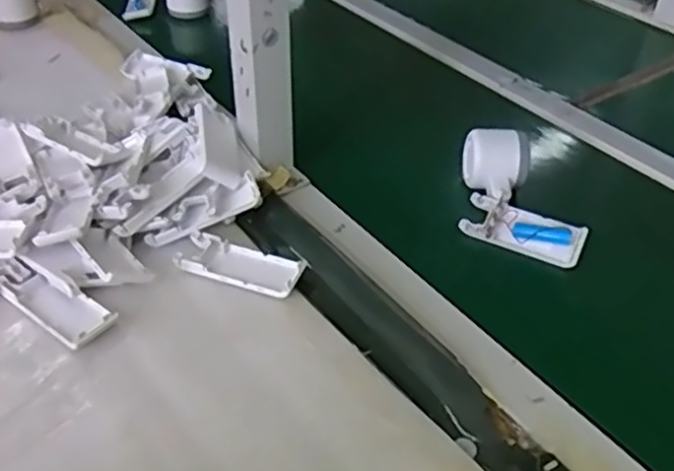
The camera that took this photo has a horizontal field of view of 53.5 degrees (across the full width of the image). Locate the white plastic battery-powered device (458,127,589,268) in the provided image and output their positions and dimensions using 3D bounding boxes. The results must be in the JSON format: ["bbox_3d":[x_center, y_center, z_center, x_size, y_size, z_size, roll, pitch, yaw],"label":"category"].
[{"bbox_3d":[0.156,-0.036,0.616,0.091,0.062,0.152,-12,43,-15],"label":"white plastic battery-powered device"}]

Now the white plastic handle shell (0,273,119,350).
[{"bbox_3d":[-0.216,0.054,0.514,0.100,0.019,0.040,27,47,26],"label":"white plastic handle shell"}]

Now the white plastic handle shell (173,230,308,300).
[{"bbox_3d":[-0.079,0.025,0.553,0.103,0.015,0.042,15,42,15],"label":"white plastic handle shell"}]

